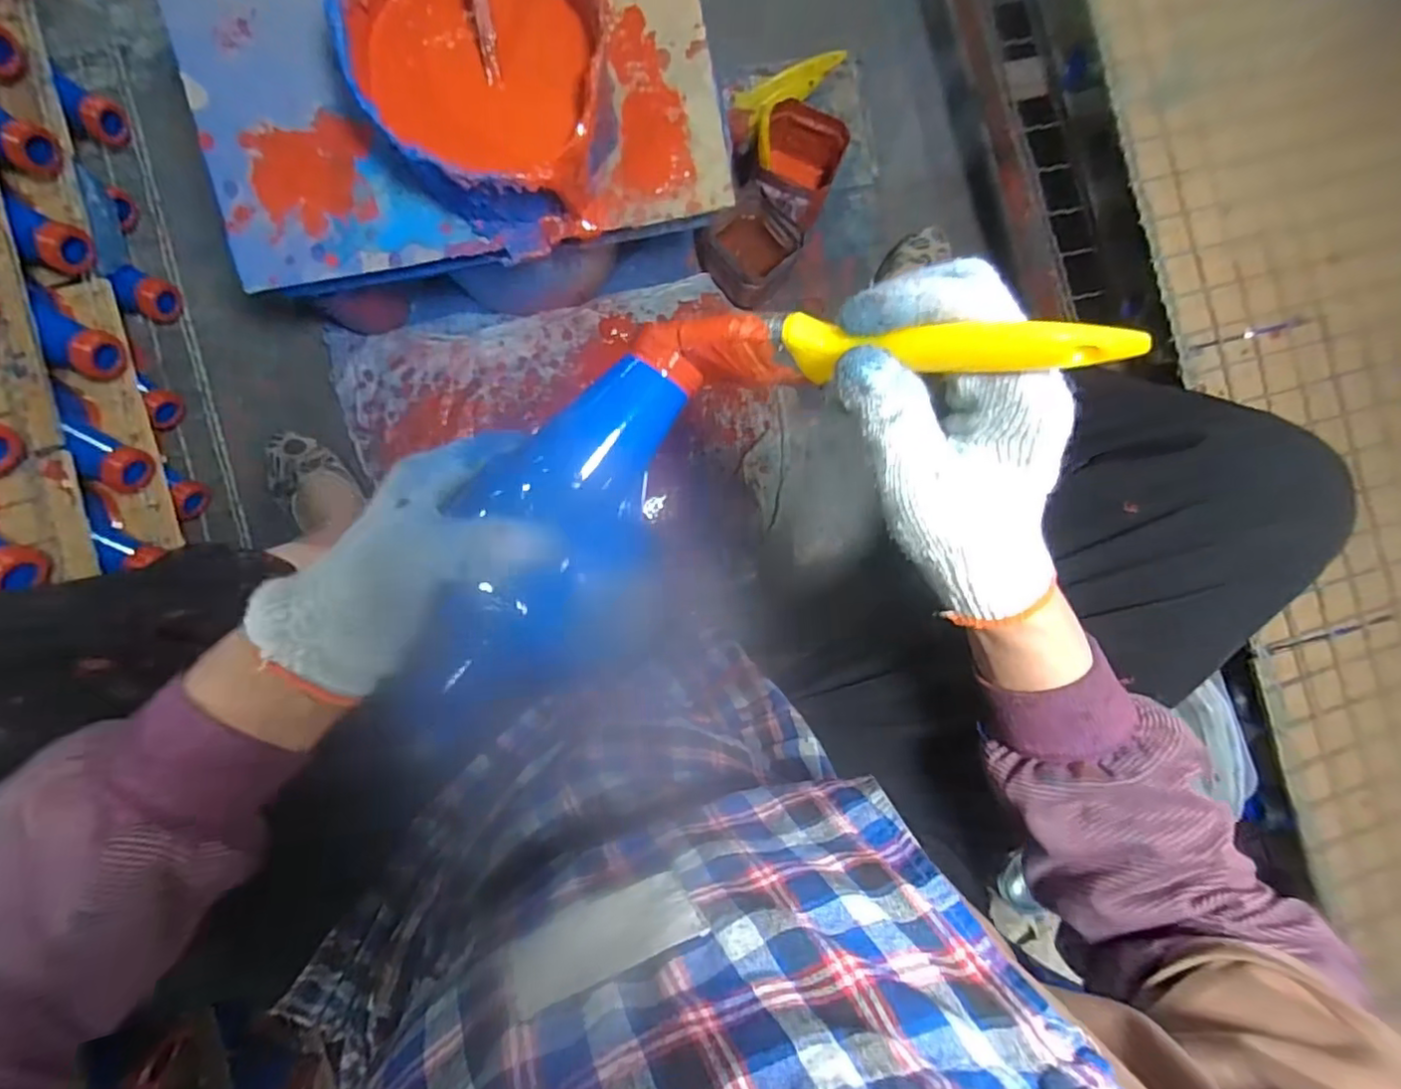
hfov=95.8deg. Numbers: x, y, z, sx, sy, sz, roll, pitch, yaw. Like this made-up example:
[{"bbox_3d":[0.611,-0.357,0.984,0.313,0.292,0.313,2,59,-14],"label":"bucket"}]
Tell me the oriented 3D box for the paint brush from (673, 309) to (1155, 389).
[{"bbox_3d":[0.062,-0.072,0.234,0.165,0.028,0.019,11,87,34],"label":"paint brush"}]

